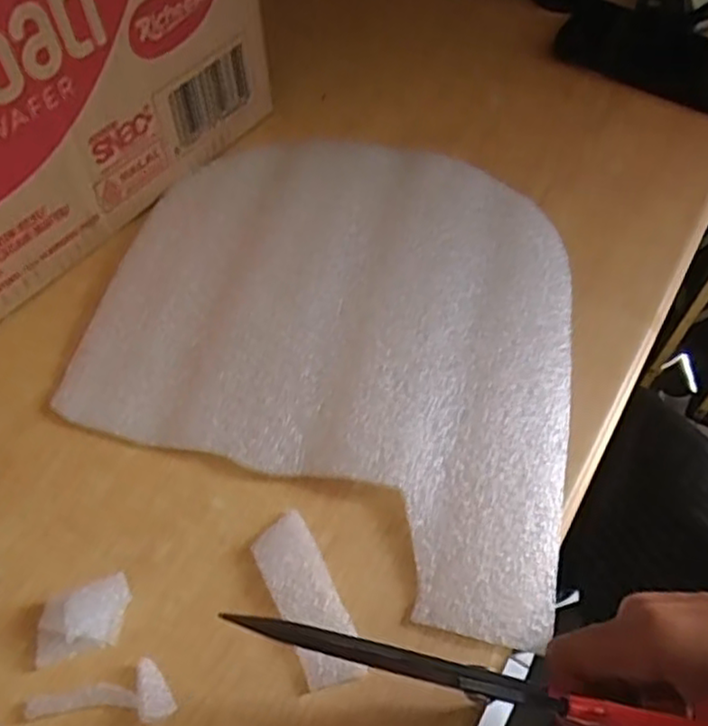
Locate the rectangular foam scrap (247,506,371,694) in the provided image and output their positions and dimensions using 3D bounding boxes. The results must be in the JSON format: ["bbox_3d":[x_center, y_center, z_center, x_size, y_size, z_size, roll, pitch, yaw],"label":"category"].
[{"bbox_3d":[-0.022,0.106,0.306,0.027,0.005,0.076,-22,59,-14],"label":"rectangular foam scrap"}]

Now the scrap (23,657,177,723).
[{"bbox_3d":[-0.105,0.137,0.284,0.062,0.008,0.022,1,56,0],"label":"scrap"}]

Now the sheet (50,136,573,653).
[{"bbox_3d":[-0.012,-0.024,0.382,0.261,0.015,0.290,10,57,6],"label":"sheet"}]

